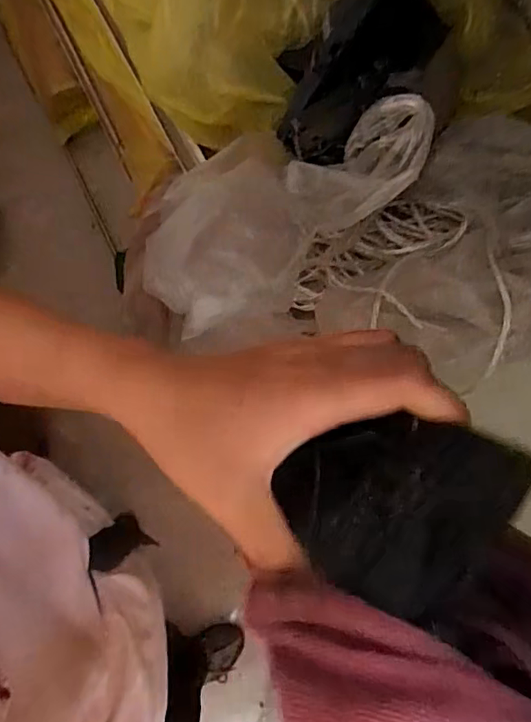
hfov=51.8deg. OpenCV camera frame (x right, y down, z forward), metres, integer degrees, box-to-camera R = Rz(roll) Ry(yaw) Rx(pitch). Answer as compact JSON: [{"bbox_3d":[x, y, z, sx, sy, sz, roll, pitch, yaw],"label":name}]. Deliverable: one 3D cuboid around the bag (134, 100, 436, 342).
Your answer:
[{"bbox_3d":[0.017,-0.096,0.338,0.096,0.061,0.214,37,70,12],"label":"bag"}]

